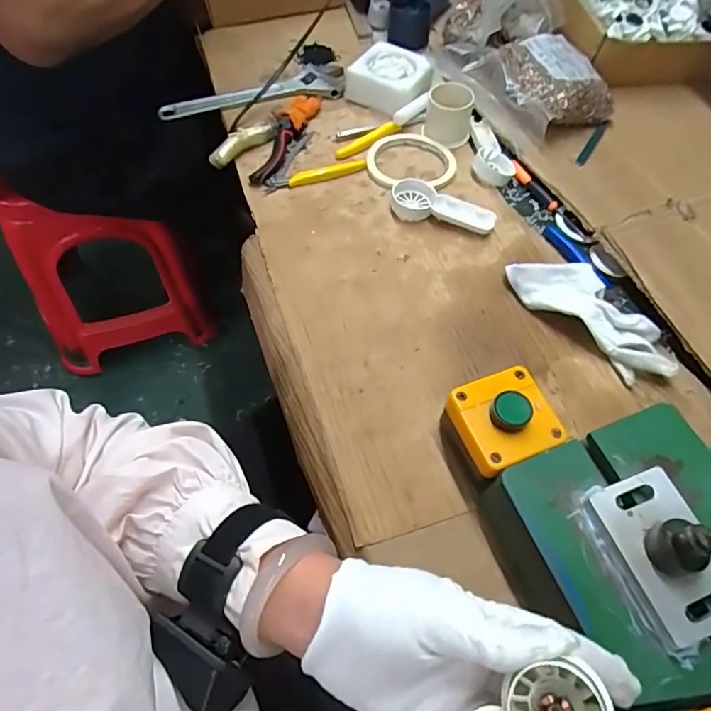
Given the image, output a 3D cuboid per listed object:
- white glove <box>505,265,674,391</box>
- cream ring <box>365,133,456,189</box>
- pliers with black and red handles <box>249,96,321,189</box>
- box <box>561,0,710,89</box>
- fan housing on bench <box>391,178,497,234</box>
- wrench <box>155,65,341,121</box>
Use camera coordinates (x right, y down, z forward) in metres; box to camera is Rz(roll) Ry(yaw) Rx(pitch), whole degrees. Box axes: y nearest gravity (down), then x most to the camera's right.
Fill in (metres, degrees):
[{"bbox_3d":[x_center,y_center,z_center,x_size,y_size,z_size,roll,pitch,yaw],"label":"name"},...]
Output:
[{"bbox_3d":[0.220,-0.041,0.474,0.164,0.034,0.056,40,66,19],"label":"white glove"},{"bbox_3d":[0.063,-0.223,0.583,0.101,0.016,0.097,1,60,-2],"label":"cream ring"},{"bbox_3d":[-0.078,-0.255,0.600,0.044,0.014,0.155,11,60,4],"label":"pliers with black and red handles"},{"bbox_3d":[0.369,-0.451,0.680,0.230,0.101,0.179,-7,61,-7],"label":"box"},{"bbox_3d":[0.094,-0.158,0.547,0.110,0.018,0.040,15,60,6],"label":"fan housing on bench"},{"bbox_3d":[-0.116,-0.322,0.633,0.243,0.019,0.054,-24,64,-15],"label":"wrench"}]

